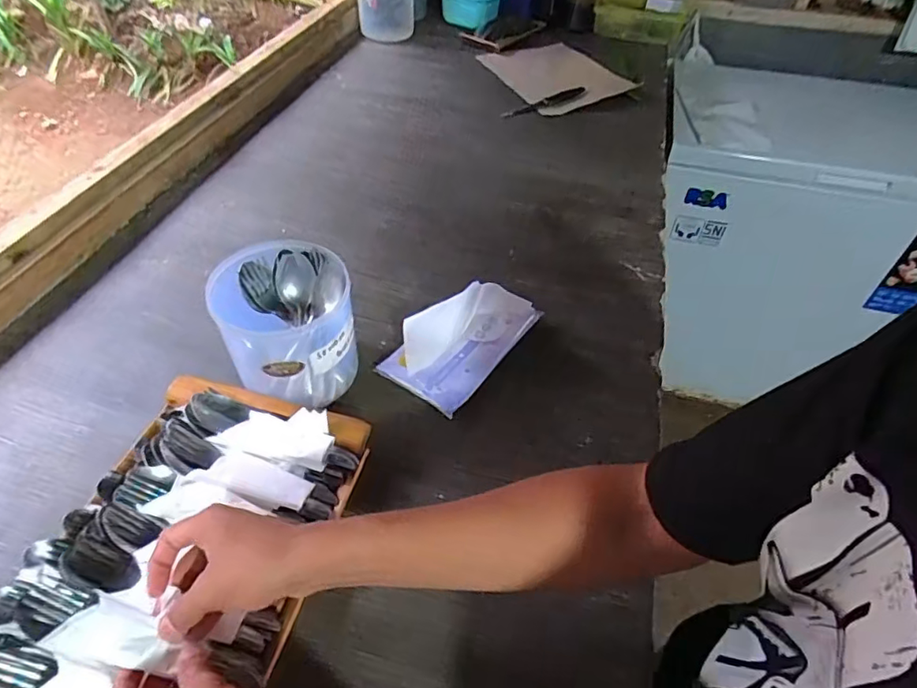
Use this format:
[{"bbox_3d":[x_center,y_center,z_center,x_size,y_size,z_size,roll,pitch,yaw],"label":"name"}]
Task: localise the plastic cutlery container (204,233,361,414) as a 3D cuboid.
[{"bbox_3d":[-0.185,-0.017,0.610,0.132,0.136,0.143,-16,50,-17],"label":"plastic cutlery container"}]

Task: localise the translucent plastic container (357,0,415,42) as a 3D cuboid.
[{"bbox_3d":[-0.181,-0.855,1.382,0.140,0.155,0.124,-5,48,-7],"label":"translucent plastic container"}]

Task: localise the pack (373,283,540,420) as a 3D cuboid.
[{"bbox_3d":[0.007,-0.019,0.660,0.106,0.075,0.188,31,53,24],"label":"pack"}]

